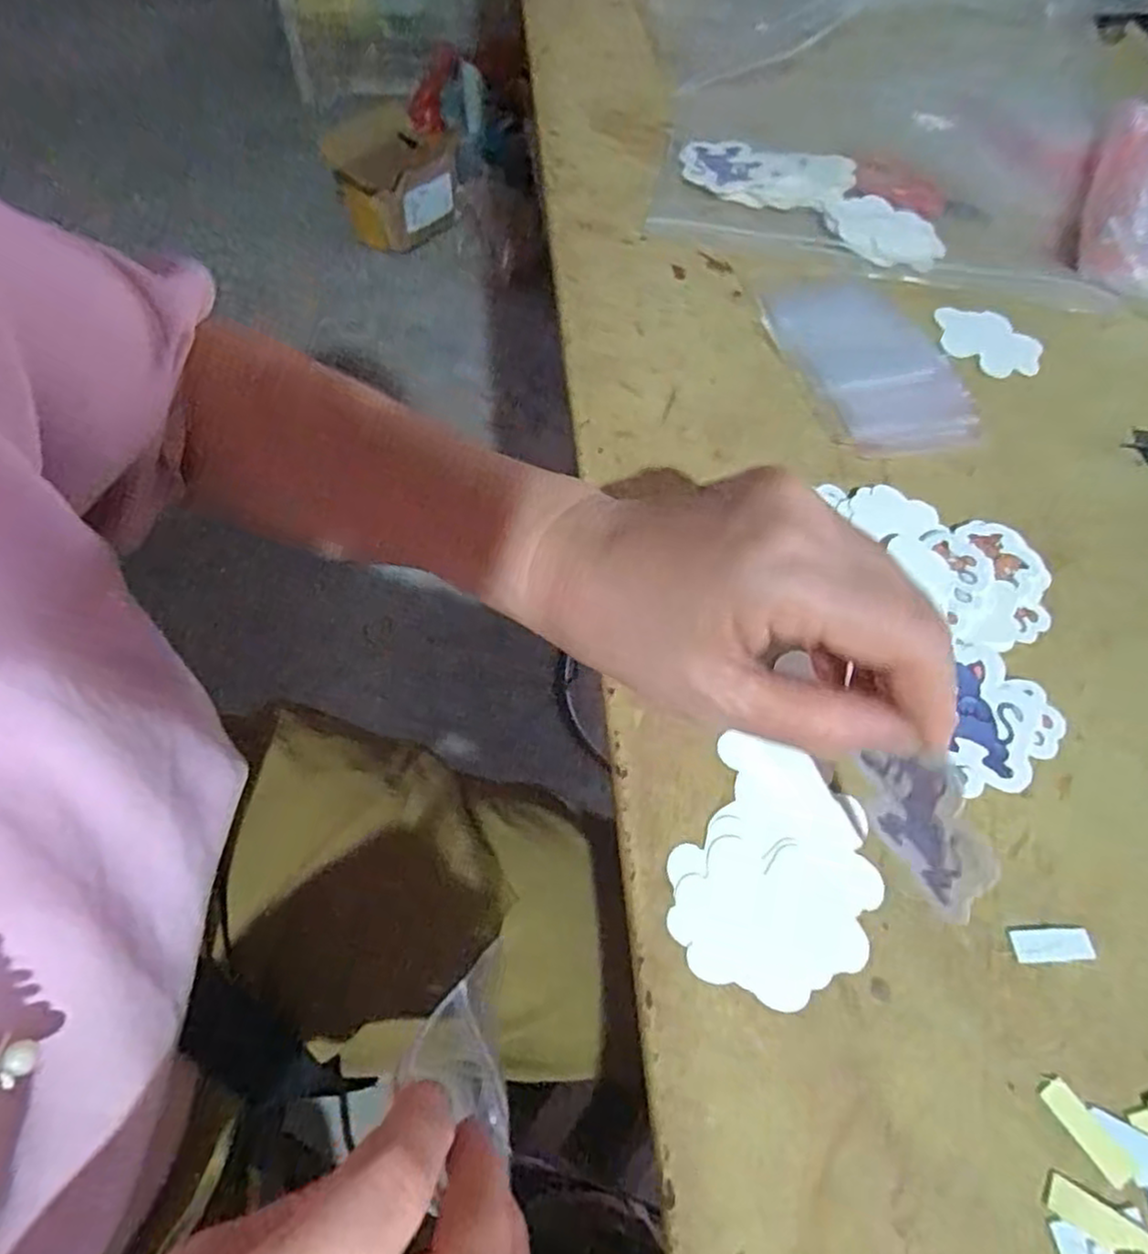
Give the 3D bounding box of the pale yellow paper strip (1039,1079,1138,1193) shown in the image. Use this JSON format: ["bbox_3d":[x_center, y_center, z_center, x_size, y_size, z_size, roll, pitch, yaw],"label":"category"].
[{"bbox_3d":[0.159,0.156,0.221,0.009,0.004,0.030,-28,64,-17],"label":"pale yellow paper strip"}]

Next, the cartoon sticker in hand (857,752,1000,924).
[{"bbox_3d":[0.106,0.060,0.214,0.006,0.048,0.049,-23,63,-14],"label":"cartoon sticker in hand"}]

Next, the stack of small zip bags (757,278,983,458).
[{"bbox_3d":[0.164,-0.150,0.396,0.084,0.005,0.136,-13,61,-9],"label":"stack of small zip bags"}]

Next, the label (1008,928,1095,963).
[{"bbox_3d":[0.167,0.111,0.249,0.028,0.004,0.010,0,60,-2],"label":"label"}]

